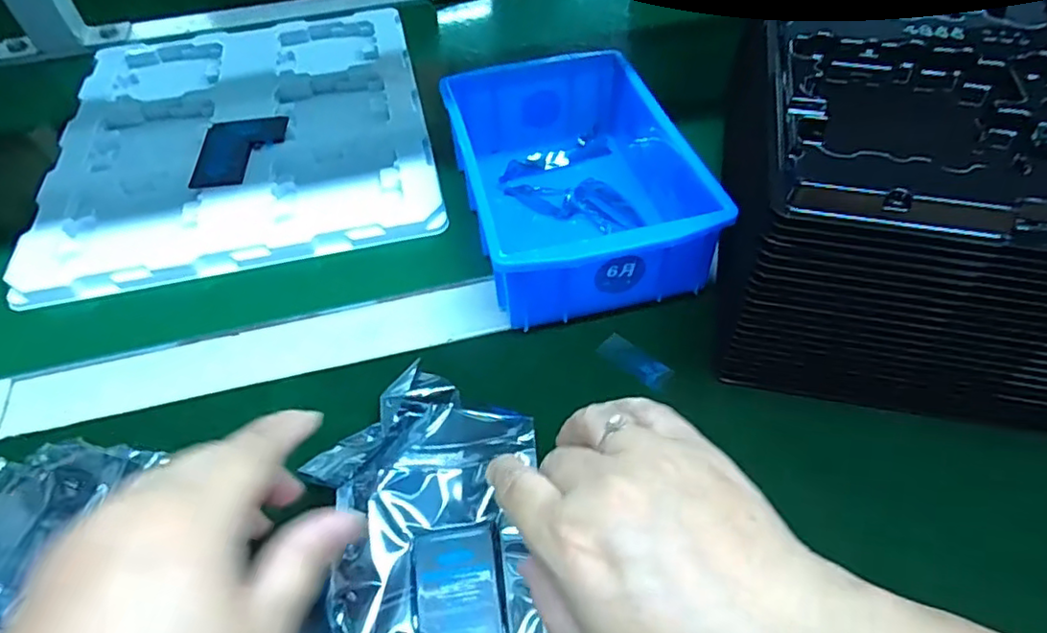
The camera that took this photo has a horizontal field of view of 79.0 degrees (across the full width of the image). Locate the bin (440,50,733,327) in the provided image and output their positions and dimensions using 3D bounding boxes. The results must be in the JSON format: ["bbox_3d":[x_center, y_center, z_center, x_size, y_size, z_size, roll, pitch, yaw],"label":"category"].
[{"bbox_3d":[0.027,-0.092,0.407,0.133,0.062,0.203,-12,51,-7],"label":"bin"}]

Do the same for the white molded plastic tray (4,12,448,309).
[{"bbox_3d":[-0.222,-0.157,0.510,0.272,0.016,0.323,-12,51,-6],"label":"white molded plastic tray"}]

